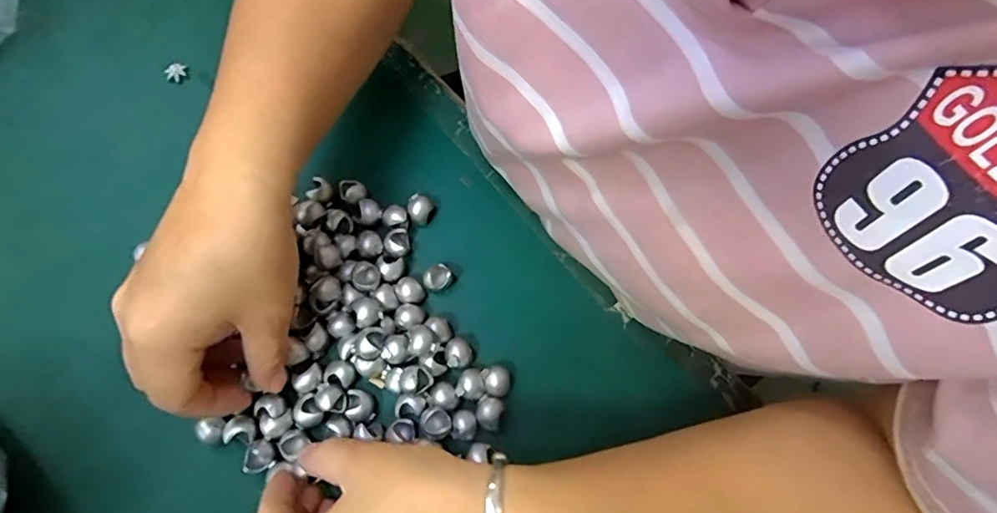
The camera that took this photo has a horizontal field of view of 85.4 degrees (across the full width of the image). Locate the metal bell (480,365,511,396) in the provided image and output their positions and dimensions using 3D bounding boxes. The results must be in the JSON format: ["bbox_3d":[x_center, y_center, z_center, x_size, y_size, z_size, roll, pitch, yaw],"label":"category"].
[{"bbox_3d":[-0.001,0.071,0.307,0.015,0.013,0.016,0,74,0],"label":"metal bell"}]

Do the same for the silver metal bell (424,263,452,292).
[{"bbox_3d":[-0.036,0.012,0.323,0.016,0.012,0.018,13,74,4],"label":"silver metal bell"}]

